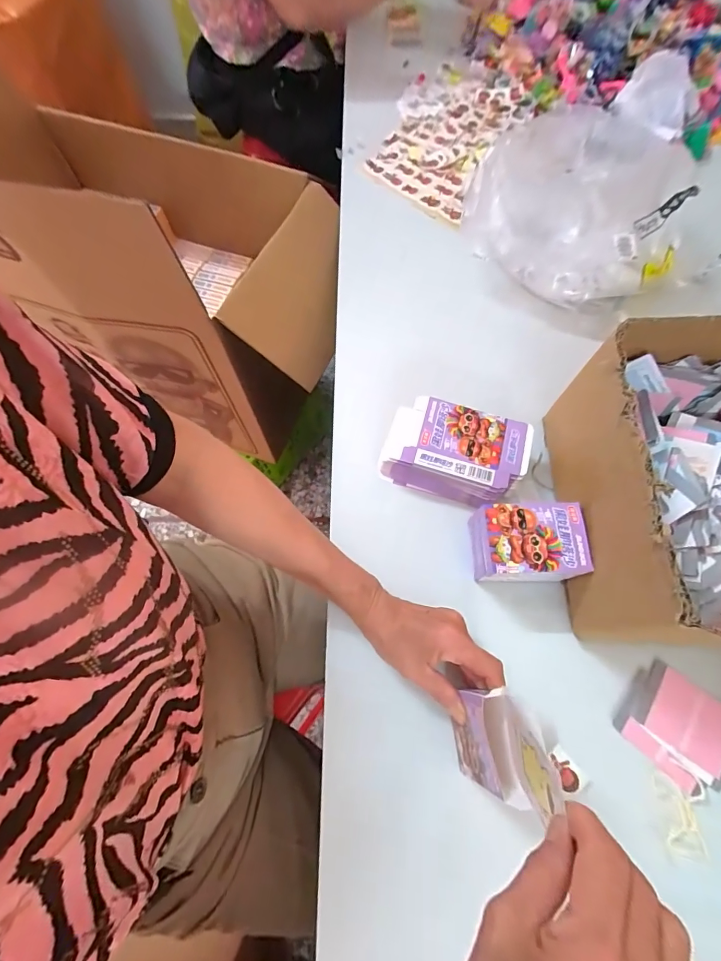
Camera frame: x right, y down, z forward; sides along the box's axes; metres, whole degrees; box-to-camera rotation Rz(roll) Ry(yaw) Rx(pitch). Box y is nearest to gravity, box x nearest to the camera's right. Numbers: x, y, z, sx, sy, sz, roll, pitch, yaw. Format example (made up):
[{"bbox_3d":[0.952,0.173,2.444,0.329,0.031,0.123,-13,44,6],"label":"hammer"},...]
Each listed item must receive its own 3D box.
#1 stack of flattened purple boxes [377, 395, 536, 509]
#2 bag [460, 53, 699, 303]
[{"bbox_3d":[0.106,-0.032,0.463,0.150,0.047,0.096,19,67,5],"label":"stack of flattened purple boxes"},{"bbox_3d":[0.310,-0.384,0.542,0.251,0.137,0.275,33,69,11],"label":"bag"}]

